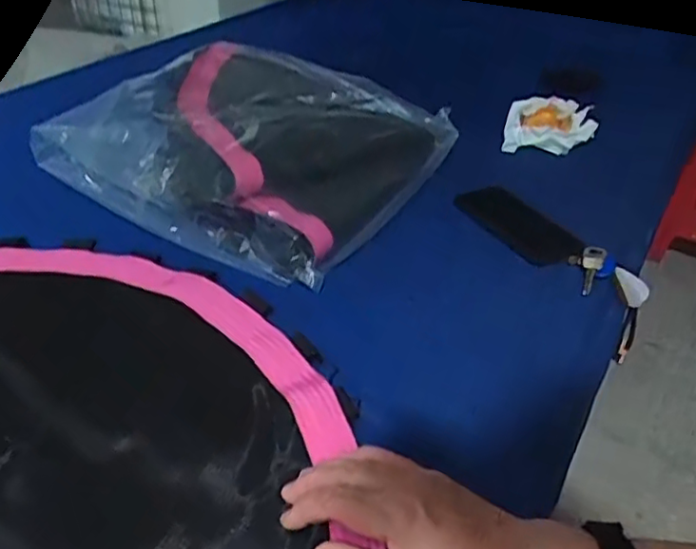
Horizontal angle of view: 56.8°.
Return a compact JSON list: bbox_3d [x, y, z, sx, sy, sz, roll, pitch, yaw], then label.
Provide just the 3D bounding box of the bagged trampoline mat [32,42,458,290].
[{"bbox_3d":[-0.126,-0.156,0.802,0.377,0.137,0.315,22,40,24],"label":"bagged trampoline mat"}]

